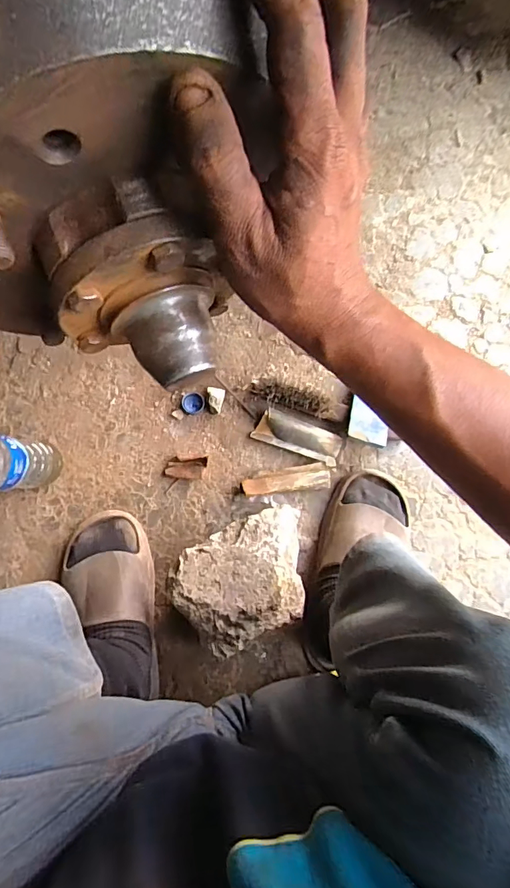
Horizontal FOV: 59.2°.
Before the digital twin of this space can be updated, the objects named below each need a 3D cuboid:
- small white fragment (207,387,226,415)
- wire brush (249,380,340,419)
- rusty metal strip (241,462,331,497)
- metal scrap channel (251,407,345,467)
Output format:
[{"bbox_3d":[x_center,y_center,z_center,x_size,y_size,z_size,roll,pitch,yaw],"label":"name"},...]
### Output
[{"bbox_3d":[-0.059,-0.065,0.670,0.026,0.015,0.039,8,87,-2],"label":"small white fragment"},{"bbox_3d":[0.058,-0.066,0.660,0.132,0.040,0.028,17,87,-1],"label":"wire brush"},{"bbox_3d":[0.046,0.055,0.664,0.129,0.031,0.032,-9,88,-3],"label":"rusty metal strip"},{"bbox_3d":[0.070,-0.010,0.672,0.133,0.027,0.049,21,87,-1],"label":"metal scrap channel"}]

